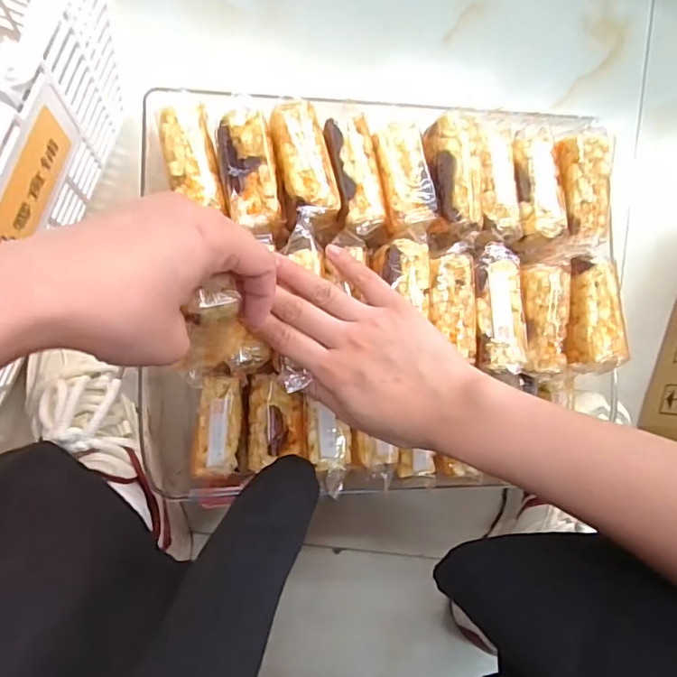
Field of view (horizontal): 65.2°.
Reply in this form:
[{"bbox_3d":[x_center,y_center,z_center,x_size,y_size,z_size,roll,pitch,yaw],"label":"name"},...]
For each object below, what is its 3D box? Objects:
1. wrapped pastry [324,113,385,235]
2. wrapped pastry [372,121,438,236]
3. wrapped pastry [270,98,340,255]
[{"bbox_3d":[0.013,-0.112,0.366,0.031,0.019,0.081,-12,89,-8],"label":"wrapped pastry"},{"bbox_3d":[0.048,-0.111,0.362,0.036,0.023,0.081,-8,88,-8],"label":"wrapped pastry"},{"bbox_3d":[-0.022,-0.108,0.359,0.039,0.027,0.100,-5,88,-8],"label":"wrapped pastry"}]

